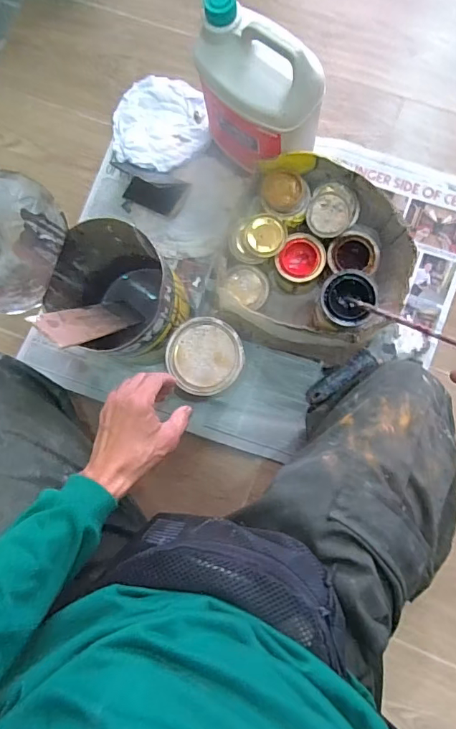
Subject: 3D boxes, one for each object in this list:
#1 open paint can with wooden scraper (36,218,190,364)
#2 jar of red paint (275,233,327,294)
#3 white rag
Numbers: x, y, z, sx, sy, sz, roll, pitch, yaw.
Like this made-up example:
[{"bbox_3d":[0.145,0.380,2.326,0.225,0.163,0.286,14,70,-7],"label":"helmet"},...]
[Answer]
[{"bbox_3d":[-0.149,-0.085,0.638,0.163,0.223,0.155,-1,84,6],"label":"open paint can with wooden scraper"},{"bbox_3d":[0.109,-0.151,0.692,0.070,0.067,0.078,31,89,7],"label":"jar of red paint"},{"bbox_3d":[-0.118,-0.414,0.776,0.163,0.033,0.175,-5,83,6],"label":"white rag"}]

